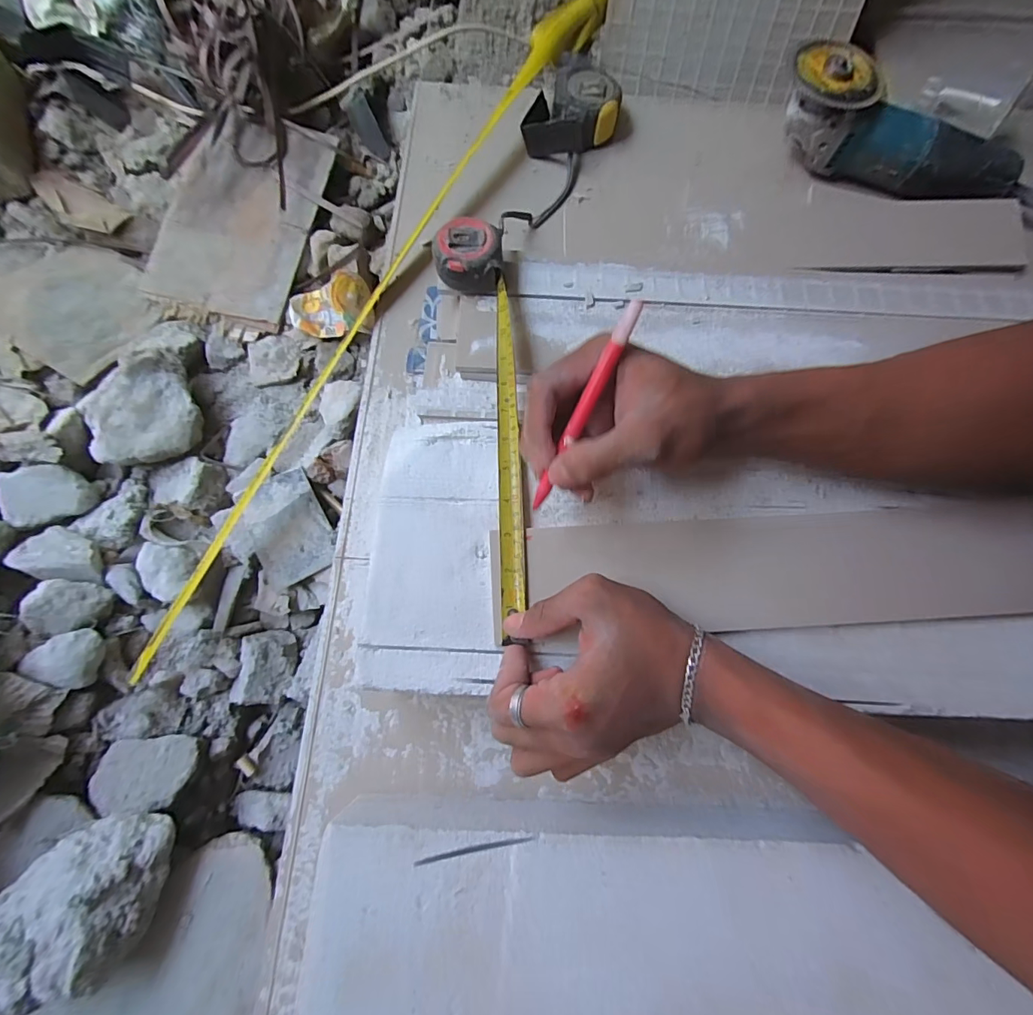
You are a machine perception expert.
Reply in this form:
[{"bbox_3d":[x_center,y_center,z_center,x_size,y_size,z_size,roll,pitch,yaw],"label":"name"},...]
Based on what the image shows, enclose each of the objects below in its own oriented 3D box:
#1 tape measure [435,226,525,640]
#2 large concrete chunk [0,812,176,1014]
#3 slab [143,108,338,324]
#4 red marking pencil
[{"bbox_3d":[-0.020,-0.089,0.371,0.055,0.033,0.331,-7,72,-4],"label":"tape measure"},{"bbox_3d":[-0.327,0.292,0.350,0.096,0.067,0.097,1,70,-2],"label":"large concrete chunk"},{"bbox_3d":[-0.354,-0.381,0.599,0.176,0.017,0.270,10,79,-3],"label":"slab"},{"bbox_3d":[0.040,-0.057,0.275,0.008,0.006,0.128,29,108,8],"label":"red marking pencil"}]

